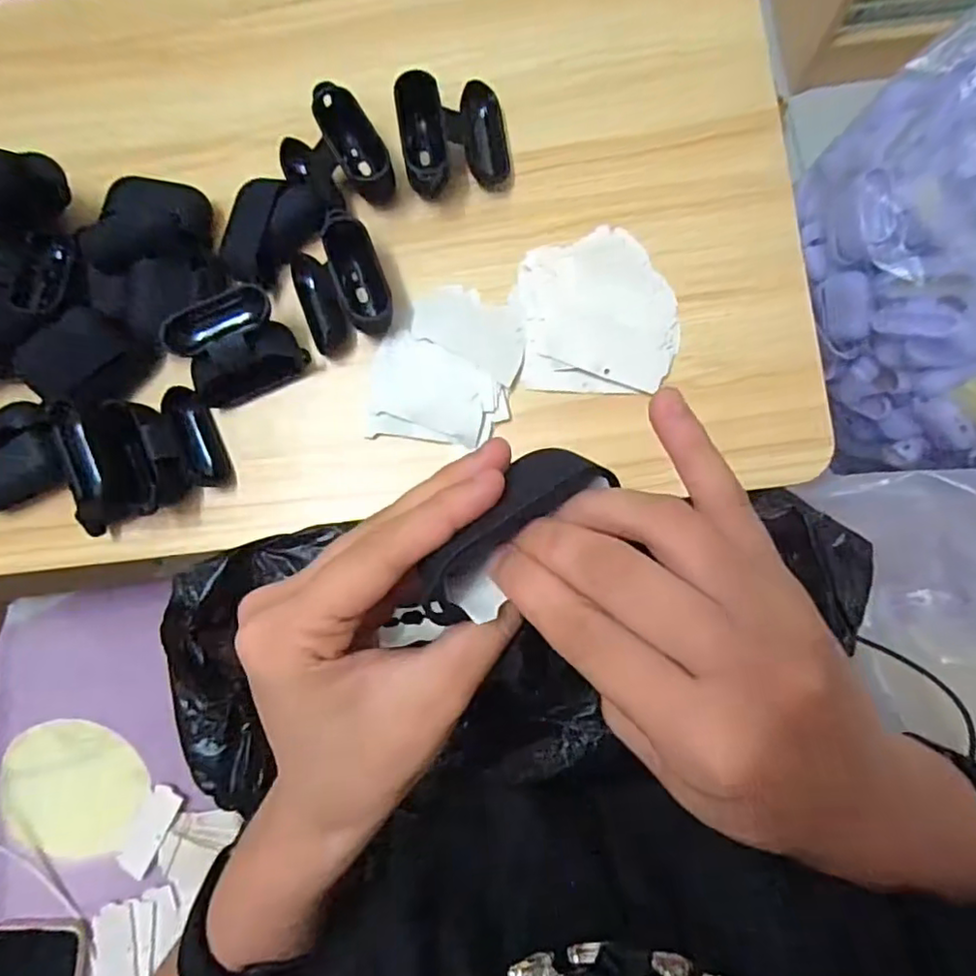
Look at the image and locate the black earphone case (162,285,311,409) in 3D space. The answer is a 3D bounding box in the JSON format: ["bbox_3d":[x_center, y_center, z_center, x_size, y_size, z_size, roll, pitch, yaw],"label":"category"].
[{"bbox_3d":[-0.148,-0.082,0.362,0.063,0.031,0.055,-29,81,-2],"label":"black earphone case"}]

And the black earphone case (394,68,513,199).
[{"bbox_3d":[-0.021,-0.218,0.377,0.063,0.032,0.068,-8,86,3],"label":"black earphone case"}]

